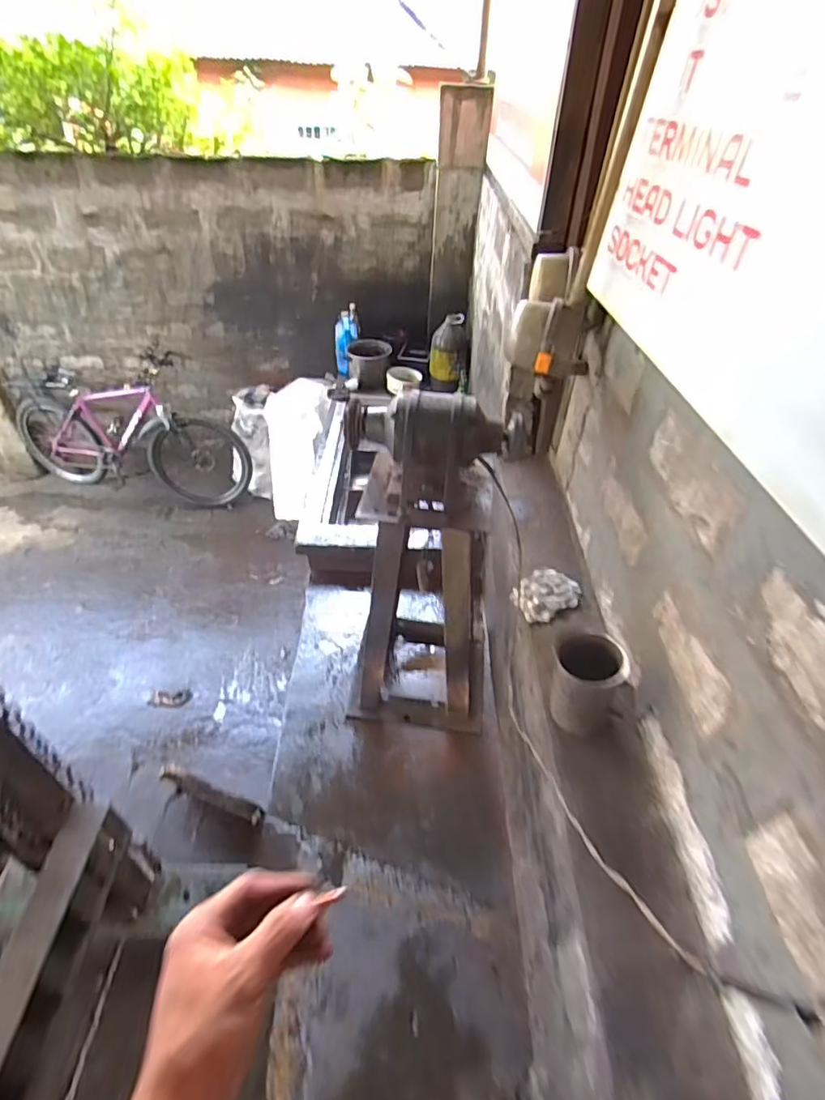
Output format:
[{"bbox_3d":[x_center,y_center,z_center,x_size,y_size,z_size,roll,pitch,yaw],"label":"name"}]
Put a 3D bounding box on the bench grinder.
[{"bbox_3d":[0.045,-0.202,1.201,0.392,0.264,0.150,8,43,6],"label":"bench grinder"}]

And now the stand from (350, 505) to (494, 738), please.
[{"bbox_3d":[0.066,0.125,1.583,0.377,0.777,0.466,7,43,4],"label":"stand"}]

